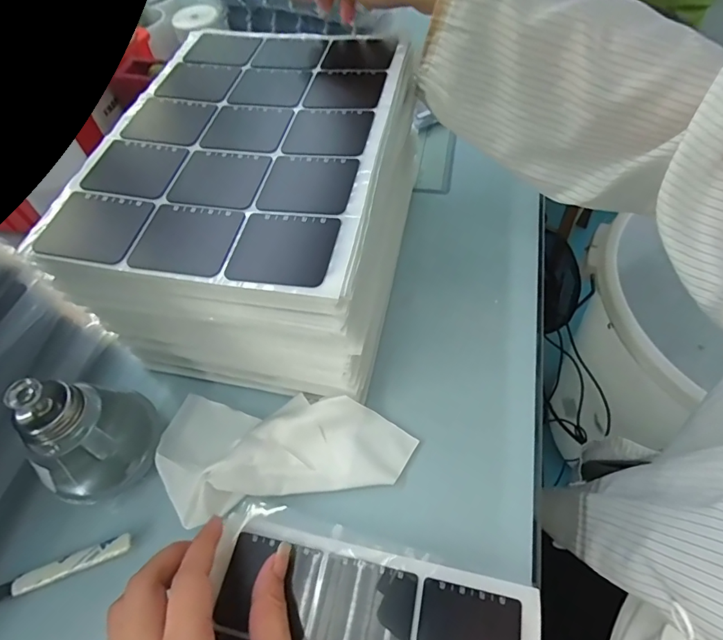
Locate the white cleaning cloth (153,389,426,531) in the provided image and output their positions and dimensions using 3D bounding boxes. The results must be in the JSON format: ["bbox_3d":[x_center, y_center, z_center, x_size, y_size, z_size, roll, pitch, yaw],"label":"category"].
[{"bbox_3d":[-0.059,0.094,0.317,0.181,0.027,0.085,1,56,6],"label":"white cleaning cloth"}]

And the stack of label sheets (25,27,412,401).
[{"bbox_3d":[-0.070,-0.093,0.370,0.188,0.147,0.263,7,56,10],"label":"stack of label sheets"}]

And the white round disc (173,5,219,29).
[{"bbox_3d":[-0.224,-0.409,0.602,0.059,0.007,0.059,-15,56,-7],"label":"white round disc"}]

